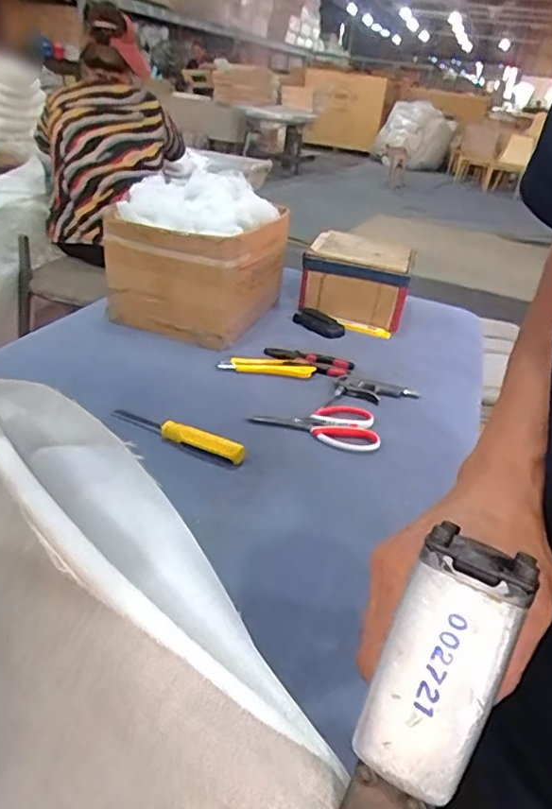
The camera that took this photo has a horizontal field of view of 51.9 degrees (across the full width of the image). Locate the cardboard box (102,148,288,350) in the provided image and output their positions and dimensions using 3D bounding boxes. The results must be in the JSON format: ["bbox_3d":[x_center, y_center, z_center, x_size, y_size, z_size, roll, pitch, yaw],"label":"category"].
[{"bbox_3d":[-0.143,-0.264,1.039,0.255,0.251,0.267,15,30,13],"label":"cardboard box"}]

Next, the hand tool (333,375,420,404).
[{"bbox_3d":[0.163,-0.019,0.918,0.133,0.016,0.062,11,31,5],"label":"hand tool"}]

